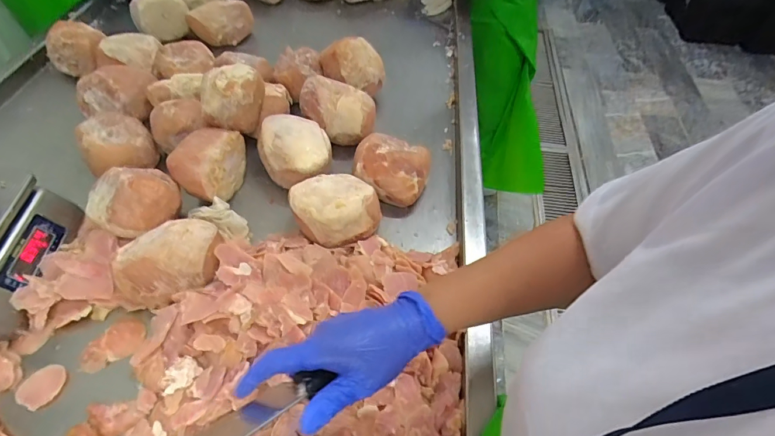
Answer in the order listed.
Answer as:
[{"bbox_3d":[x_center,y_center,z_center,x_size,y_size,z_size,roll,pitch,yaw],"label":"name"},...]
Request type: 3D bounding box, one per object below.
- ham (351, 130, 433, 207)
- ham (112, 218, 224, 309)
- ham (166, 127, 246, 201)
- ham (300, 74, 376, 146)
[{"bbox_3d":[0.009,-0.092,0.727,0.131,0.071,0.116,9,52,5],"label":"ham"},{"bbox_3d":[-0.323,0.055,0.604,0.148,0.077,0.120,-22,55,-17],"label":"ham"},{"bbox_3d":[-0.314,-0.098,0.722,0.086,0.083,0.136,12,53,8],"label":"ham"},{"bbox_3d":[-0.095,-0.214,0.810,0.152,0.088,0.090,12,53,8],"label":"ham"}]

